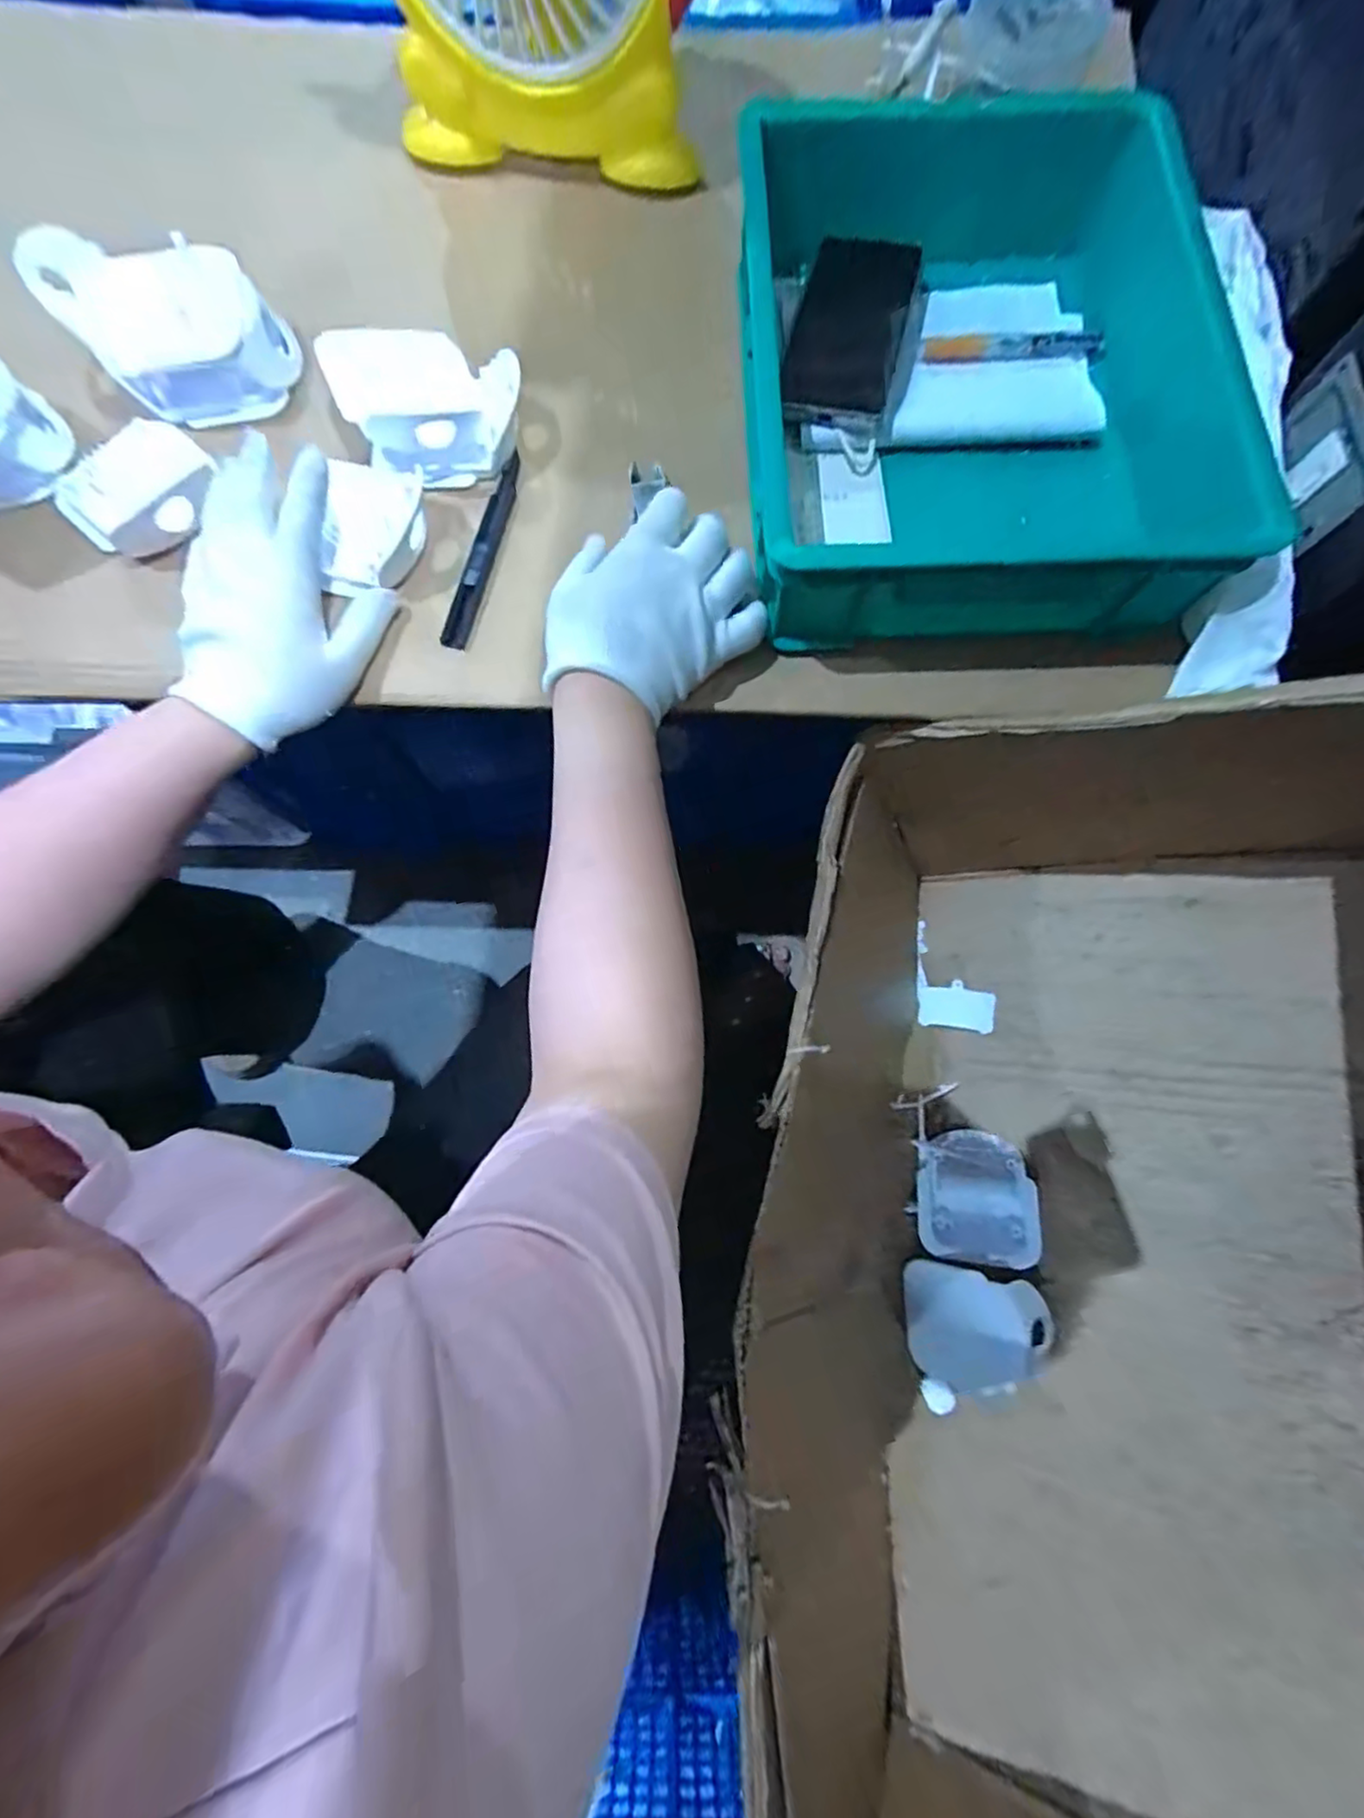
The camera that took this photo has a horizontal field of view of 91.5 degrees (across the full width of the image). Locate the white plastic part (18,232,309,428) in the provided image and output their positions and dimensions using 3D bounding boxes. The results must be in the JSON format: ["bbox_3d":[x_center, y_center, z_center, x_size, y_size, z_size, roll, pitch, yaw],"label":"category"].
[{"bbox_3d":[-0.321,-0.370,0.421,0.119,0.069,0.076,-12,77,-3],"label":"white plastic part"}]

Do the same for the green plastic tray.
[{"bbox_3d":[0.177,-0.323,0.400,0.268,0.100,0.322,-1,77,-1],"label":"green plastic tray"}]

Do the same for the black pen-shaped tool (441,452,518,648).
[{"bbox_3d":[-0.126,-0.229,0.425,0.016,0.010,0.141,14,77,3],"label":"black pen-shaped tool"}]

